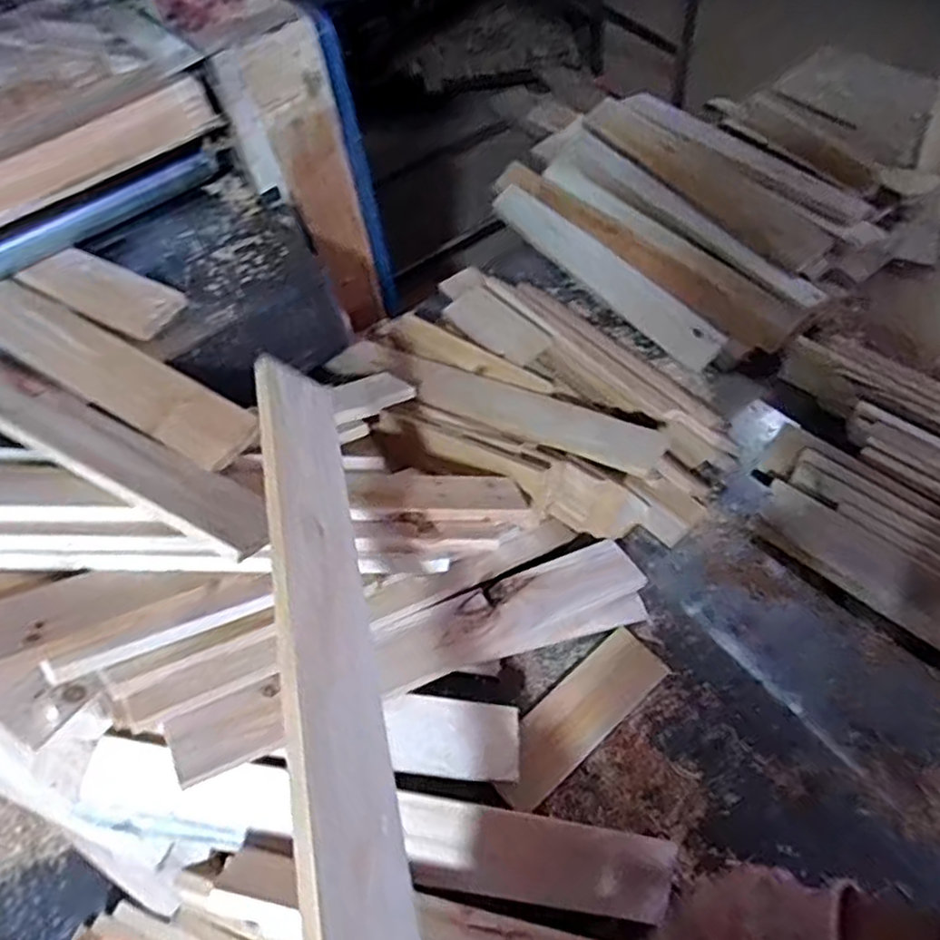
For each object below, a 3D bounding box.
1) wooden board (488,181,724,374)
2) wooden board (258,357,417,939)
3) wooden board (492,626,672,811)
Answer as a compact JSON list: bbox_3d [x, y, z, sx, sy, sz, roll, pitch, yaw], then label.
[{"bbox_3d":[0.202,-0.322,1.105,0.064,0.016,0.495,-52,60,18],"label":"wooden board"},{"bbox_3d":[-0.081,0.135,0.421,0.014,0.072,0.514,-38,50,27],"label":"wooden board"},{"bbox_3d":[0.111,0.258,0.732,0.215,0.015,0.070,-37,59,-19],"label":"wooden board"}]

